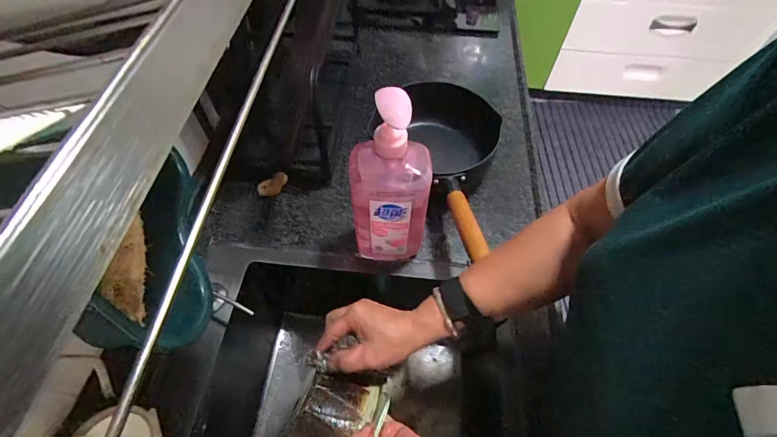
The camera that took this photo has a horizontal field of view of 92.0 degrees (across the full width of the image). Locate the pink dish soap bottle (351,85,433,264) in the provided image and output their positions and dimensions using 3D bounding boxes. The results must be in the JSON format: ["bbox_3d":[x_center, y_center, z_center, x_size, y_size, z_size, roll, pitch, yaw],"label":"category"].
[{"bbox_3d":[0.002,-0.031,0.458,0.089,0.262,0.057,0,57,0],"label":"pink dish soap bottle"}]

